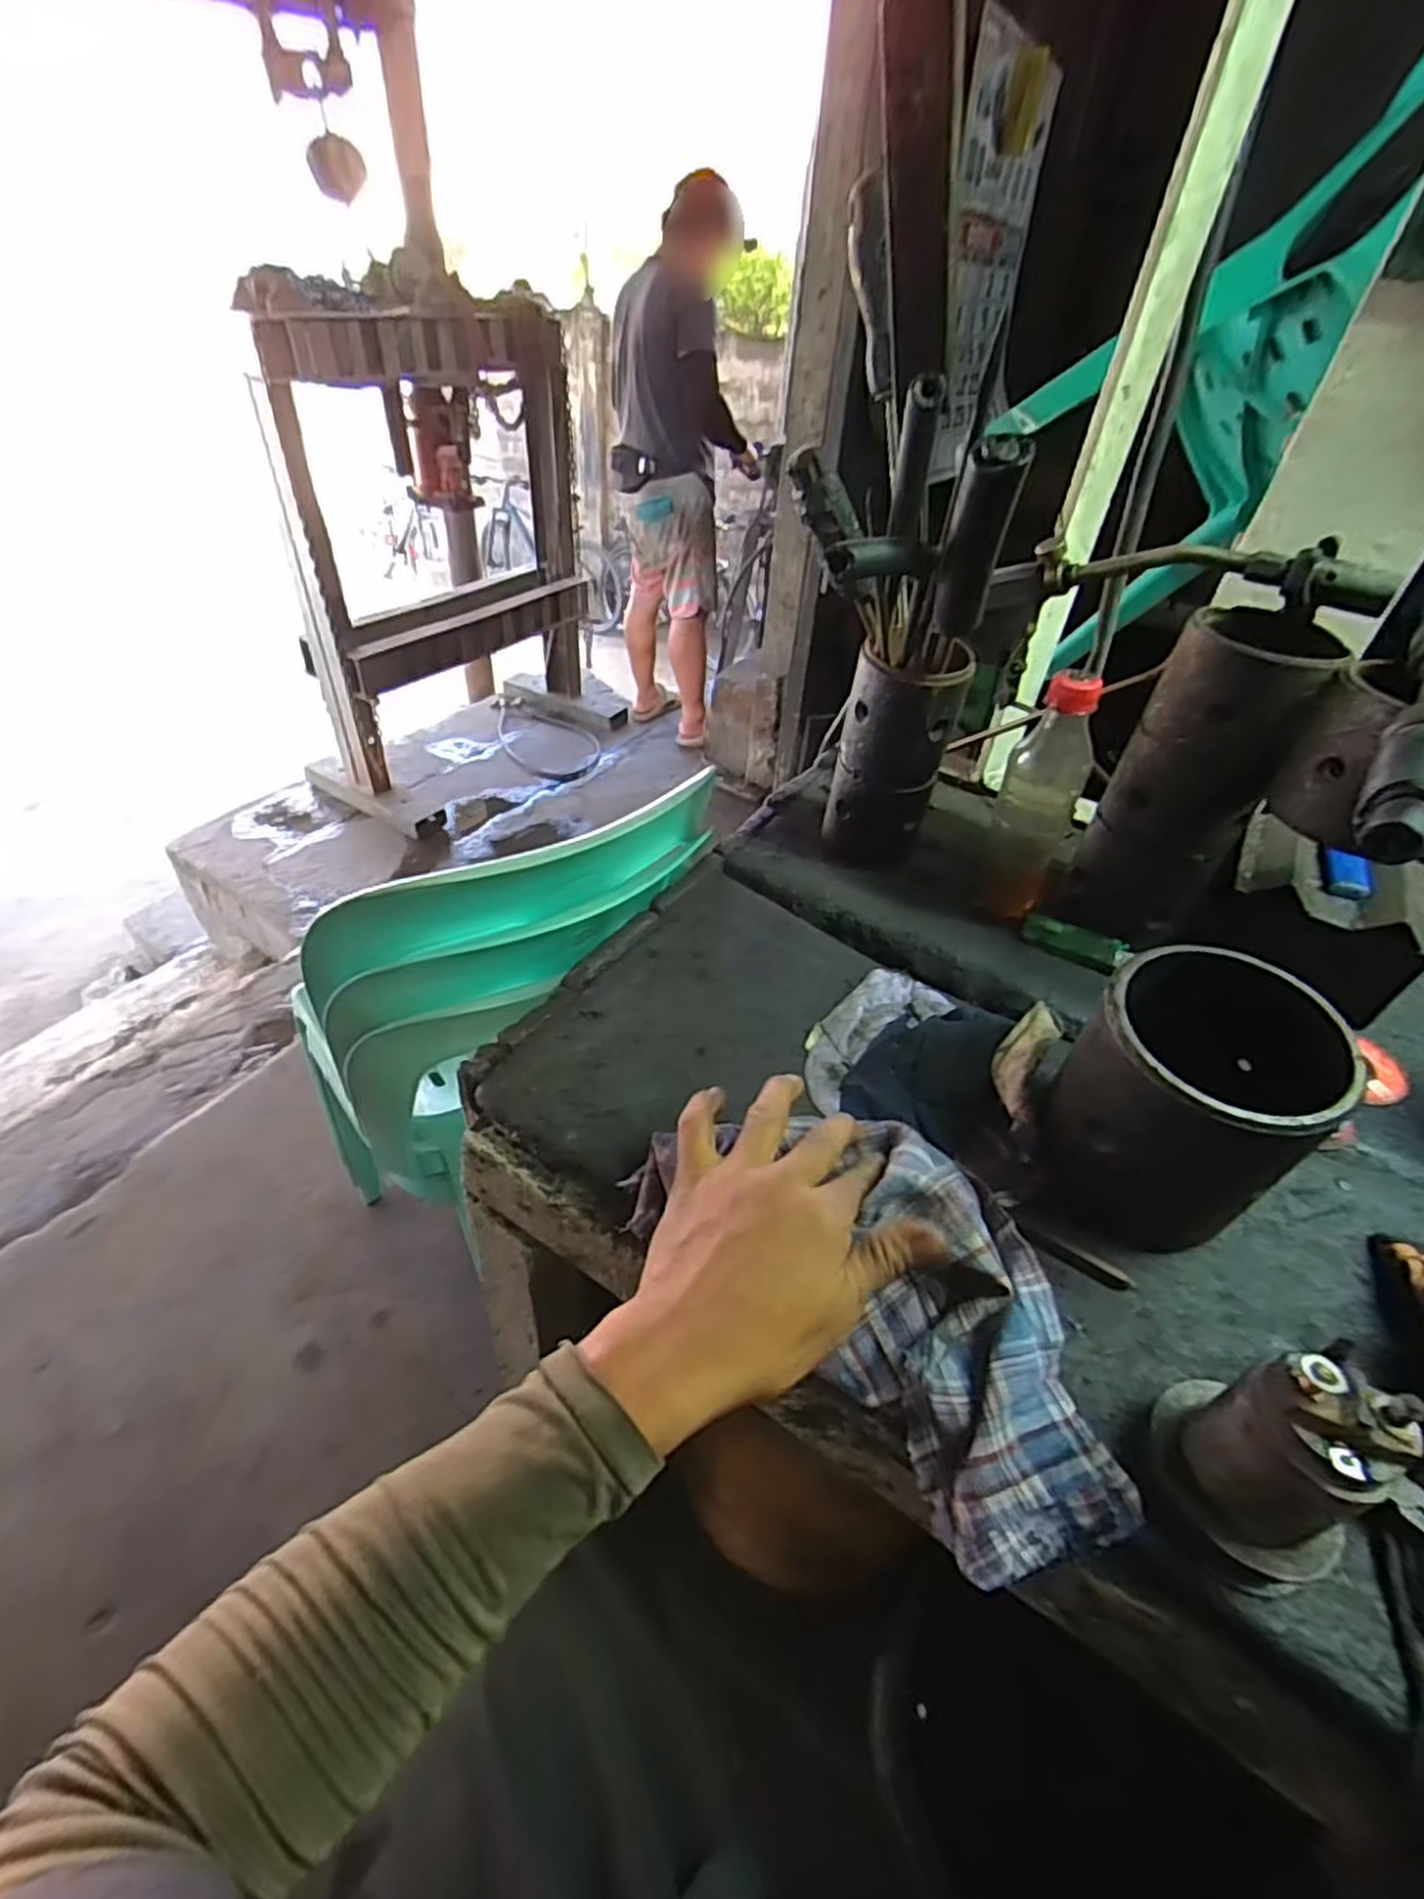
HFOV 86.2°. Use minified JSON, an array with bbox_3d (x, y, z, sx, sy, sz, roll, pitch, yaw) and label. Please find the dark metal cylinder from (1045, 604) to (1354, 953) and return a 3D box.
[{"bbox_3d":[0.326,-0.111,0.523,0.090,0.213,0.091,25,46,20],"label":"dark metal cylinder"}]

